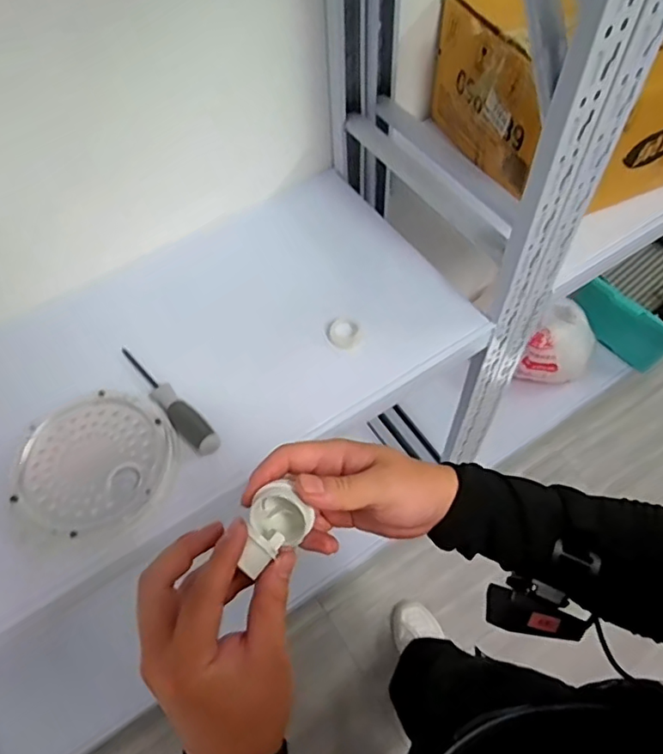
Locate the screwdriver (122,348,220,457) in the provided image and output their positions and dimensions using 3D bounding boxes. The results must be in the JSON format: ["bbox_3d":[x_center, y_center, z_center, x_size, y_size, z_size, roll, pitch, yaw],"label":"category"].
[{"bbox_3d":[-0.208,0.023,0.706,0.029,0.031,0.196,-39,65,-19],"label":"screwdriver"}]

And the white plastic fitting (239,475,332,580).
[{"bbox_3d":[-0.040,0.095,0.357,0.052,0.040,0.037,-40,65,-19],"label":"white plastic fitting"}]

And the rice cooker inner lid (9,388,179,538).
[{"bbox_3d":[-0.282,0.101,0.671,0.180,0.020,0.172,-1,59,2],"label":"rice cooker inner lid"}]

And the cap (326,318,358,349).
[{"bbox_3d":[0.015,-0.060,0.766,0.041,0.021,0.038,-1,59,2],"label":"cap"}]

